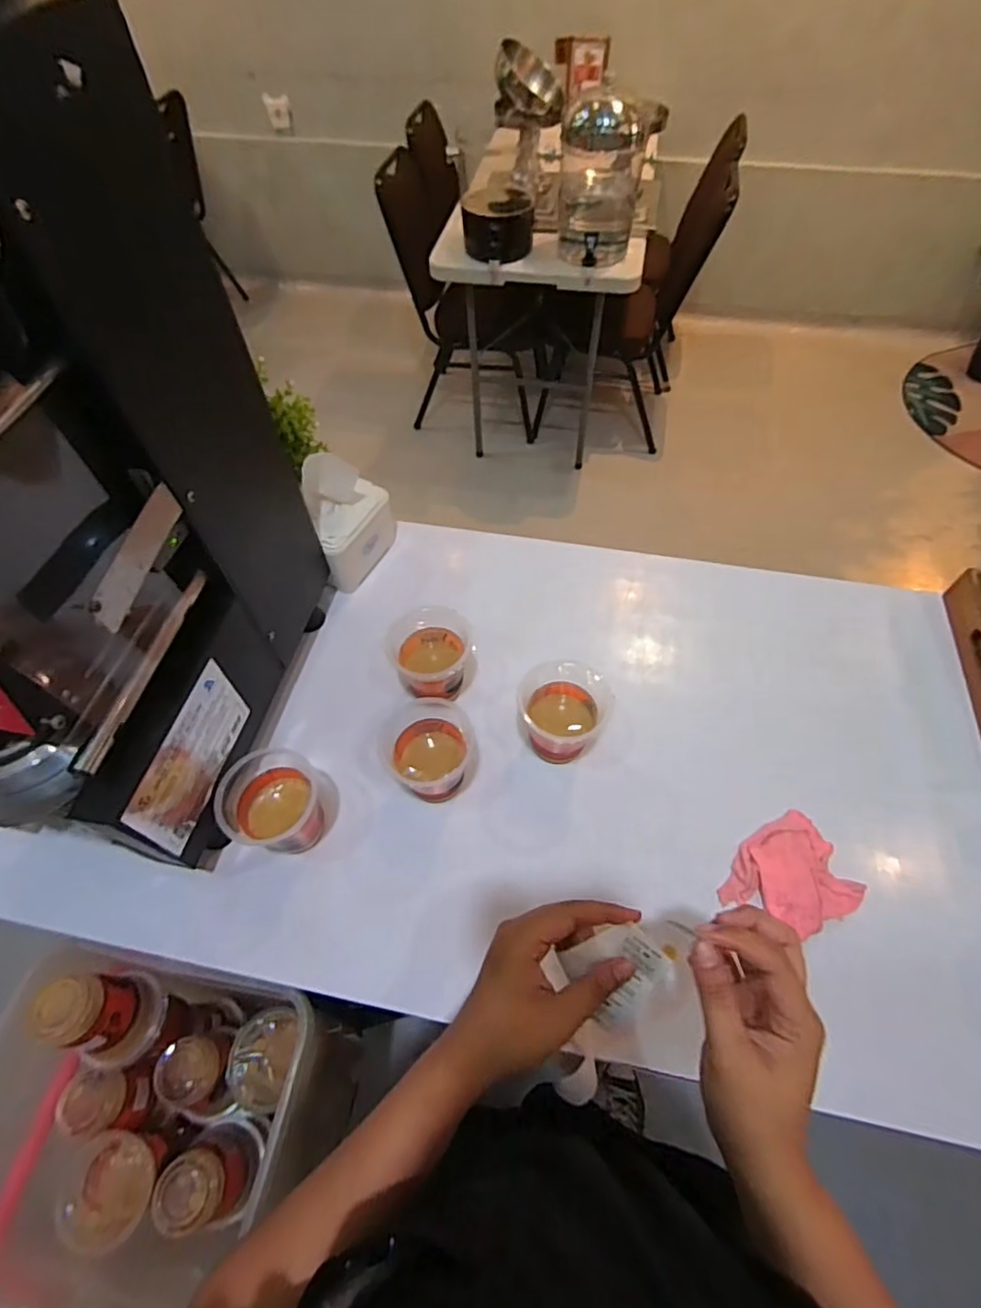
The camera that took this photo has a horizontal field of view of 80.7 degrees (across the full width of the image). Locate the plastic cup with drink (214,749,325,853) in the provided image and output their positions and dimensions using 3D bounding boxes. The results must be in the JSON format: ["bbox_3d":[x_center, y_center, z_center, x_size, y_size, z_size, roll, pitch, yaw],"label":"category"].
[{"bbox_3d":[-0.212,0.150,0.574,0.089,0.104,0.086,-1,58,1],"label":"plastic cup with drink"}]

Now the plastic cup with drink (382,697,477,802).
[{"bbox_3d":[-0.063,0.106,0.606,0.090,0.095,0.087,-1,58,1],"label":"plastic cup with drink"}]

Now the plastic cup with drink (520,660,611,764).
[{"bbox_3d":[0.073,0.066,0.615,0.086,0.109,0.079,-1,58,1],"label":"plastic cup with drink"}]

